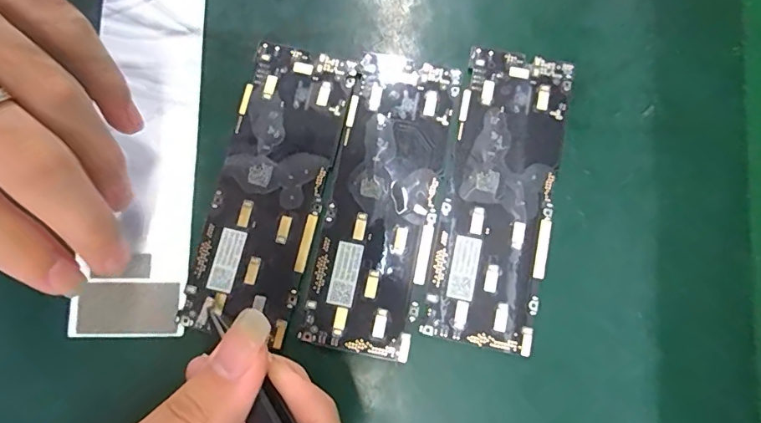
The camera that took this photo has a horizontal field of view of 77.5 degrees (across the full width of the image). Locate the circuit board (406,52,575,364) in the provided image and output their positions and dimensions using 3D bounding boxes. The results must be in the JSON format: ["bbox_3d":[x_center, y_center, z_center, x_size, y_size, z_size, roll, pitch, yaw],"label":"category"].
[{"bbox_3d":[0.050,-0.008,0.198,0.047,0.004,0.124,15,83,2],"label":"circuit board"}]

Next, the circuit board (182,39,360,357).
[{"bbox_3d":[-0.046,-0.011,0.199,0.045,0.004,0.123,14,80,3],"label":"circuit board"}]

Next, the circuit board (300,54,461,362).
[{"bbox_3d":[0.001,-0.006,0.197,0.044,0.004,0.124,11,83,2],"label":"circuit board"}]

